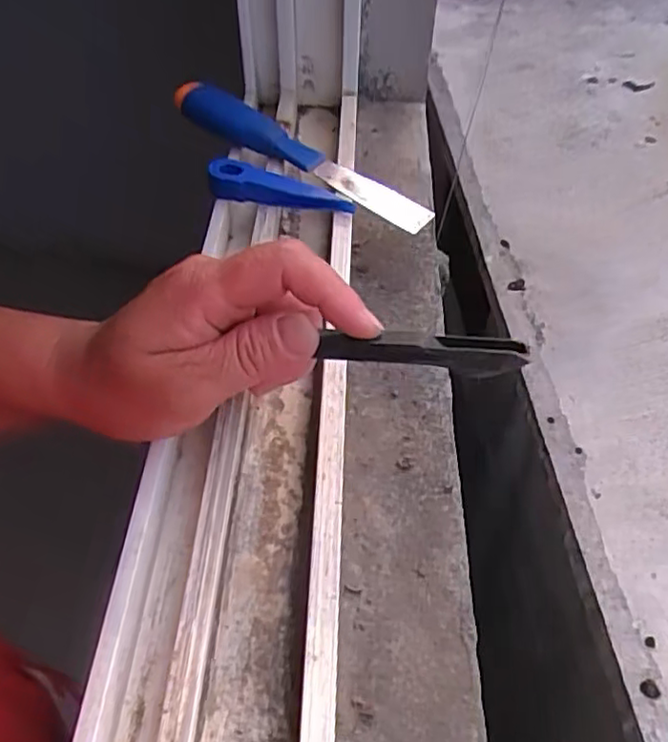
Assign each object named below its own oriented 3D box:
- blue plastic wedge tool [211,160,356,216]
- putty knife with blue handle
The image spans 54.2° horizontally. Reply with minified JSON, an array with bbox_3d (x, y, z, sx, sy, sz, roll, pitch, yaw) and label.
[{"bbox_3d":[-0.030,-0.103,0.365,0.081,0.017,0.016,8,50,6],"label":"blue plastic wedge tool"},{"bbox_3d":[-0.022,-0.141,0.411,0.187,0.038,0.029,27,54,21],"label":"putty knife with blue handle"}]

